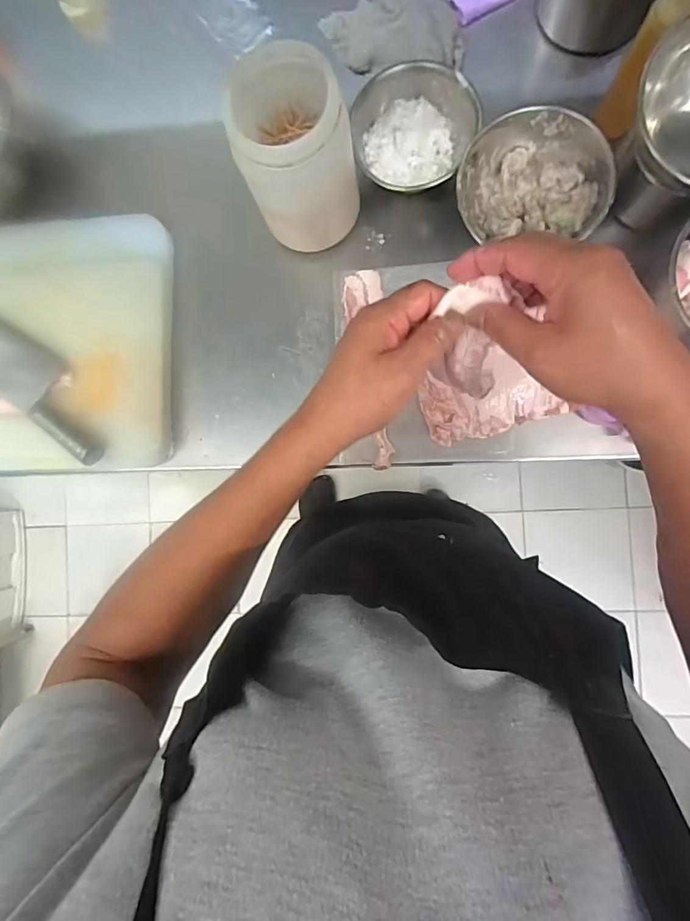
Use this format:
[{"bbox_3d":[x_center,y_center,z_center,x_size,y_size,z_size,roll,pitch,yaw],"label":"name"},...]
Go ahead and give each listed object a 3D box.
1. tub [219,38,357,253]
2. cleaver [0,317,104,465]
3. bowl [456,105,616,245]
[{"bbox_3d":[-0.056,-0.345,0.510,0.115,0.161,0.134,-20,86,6],"label":"tub"},{"bbox_3d":[-0.431,-0.120,0.593,0.310,0.043,0.088,33,92,7],"label":"cleaver"},{"bbox_3d":[0.219,-0.331,0.530,0.163,0.056,0.133,10,89,7],"label":"bowl"}]

